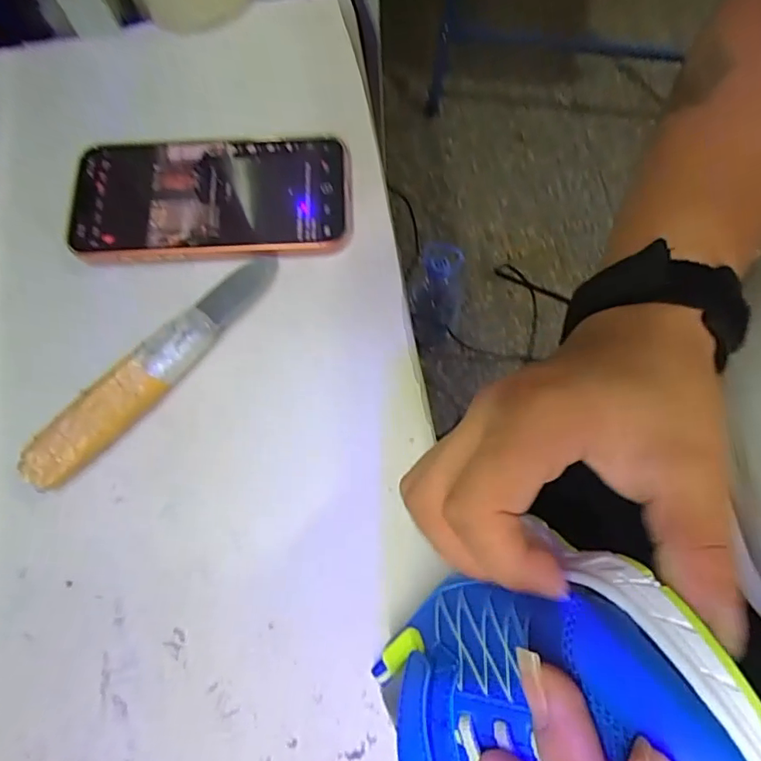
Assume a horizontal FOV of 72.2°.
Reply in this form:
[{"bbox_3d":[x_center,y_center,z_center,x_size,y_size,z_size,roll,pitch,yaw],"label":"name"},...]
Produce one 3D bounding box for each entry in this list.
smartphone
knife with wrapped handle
[{"bbox_3d":[-0.102,-0.109,0.316,0.163,0.014,0.082,-2,72,1],"label":"smartphone"},{"bbox_3d":[-0.119,-0.009,0.282,0.025,0.024,0.165,40,78,13],"label":"knife with wrapped handle"}]

